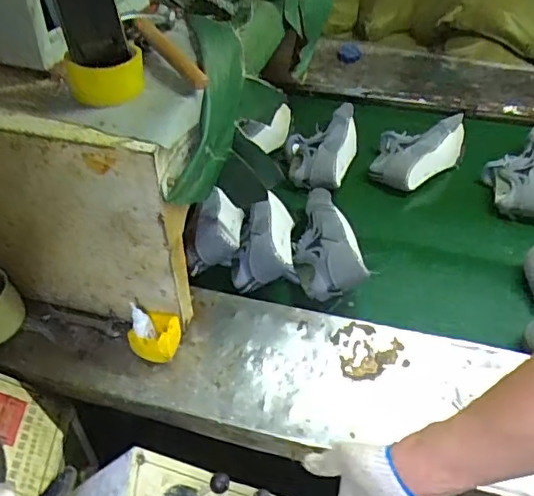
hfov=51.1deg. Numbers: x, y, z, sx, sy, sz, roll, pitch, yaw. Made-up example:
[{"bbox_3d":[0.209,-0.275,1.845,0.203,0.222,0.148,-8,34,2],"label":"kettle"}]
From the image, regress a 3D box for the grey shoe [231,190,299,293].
[{"bbox_3d":[-0.004,-0.027,1.033,0.114,0.083,0.230,-1,43,-1],"label":"grey shoe"}]

